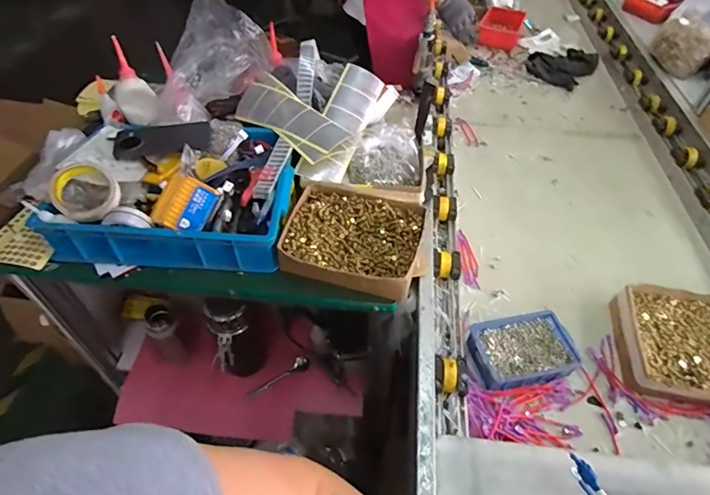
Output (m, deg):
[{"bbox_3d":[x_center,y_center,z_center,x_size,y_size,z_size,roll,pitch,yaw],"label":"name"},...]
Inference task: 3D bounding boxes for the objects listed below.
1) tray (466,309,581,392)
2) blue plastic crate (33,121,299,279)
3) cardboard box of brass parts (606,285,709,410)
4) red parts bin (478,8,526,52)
[{"bbox_3d":[0.258,0.161,0.690,0.148,0.047,0.100,-9,49,-9],"label":"tray"},{"bbox_3d":[-0.300,-0.097,0.773,0.374,0.103,0.275,2,48,1],"label":"blue plastic crate"},{"bbox_3d":[0.539,0.158,0.701,0.227,0.052,0.208,9,48,7],"label":"cardboard box of brass parts"},{"bbox_3d":[0.493,-0.740,1.499,0.139,0.064,0.199,16,50,13],"label":"red parts bin"}]

